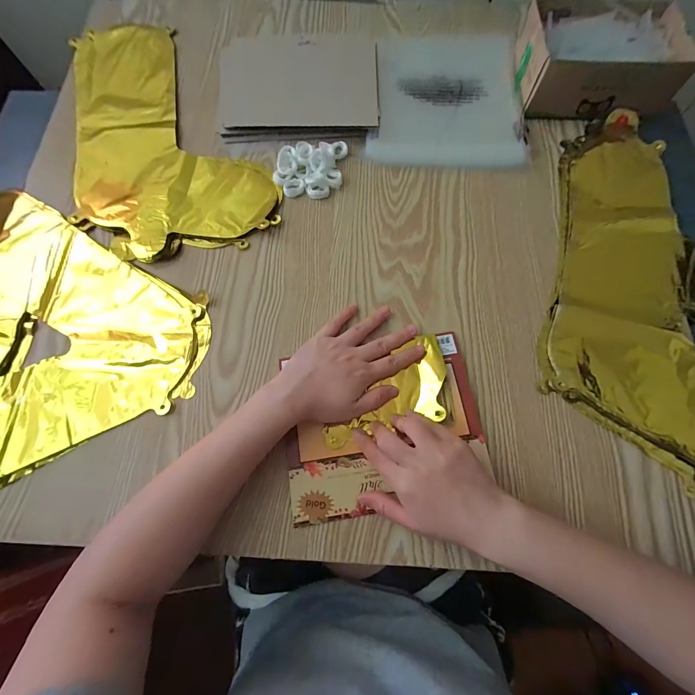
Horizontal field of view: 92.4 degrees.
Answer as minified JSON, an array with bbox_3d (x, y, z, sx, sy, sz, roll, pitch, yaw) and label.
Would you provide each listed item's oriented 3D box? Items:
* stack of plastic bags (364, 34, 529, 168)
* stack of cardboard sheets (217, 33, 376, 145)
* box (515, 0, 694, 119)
[{"bbox_3d":[0.132,-0.340,0.452,0.199,0.024,0.200,0,72,0],"label":"stack of plastic bags"},{"bbox_3d":[-0.068,-0.375,0.472,0.218,0.016,0.187,-2,72,0],"label":"stack of cardboard sheets"},{"bbox_3d":[0.327,-0.382,0.436,0.195,0.075,0.136,4,72,1],"label":"box"}]

